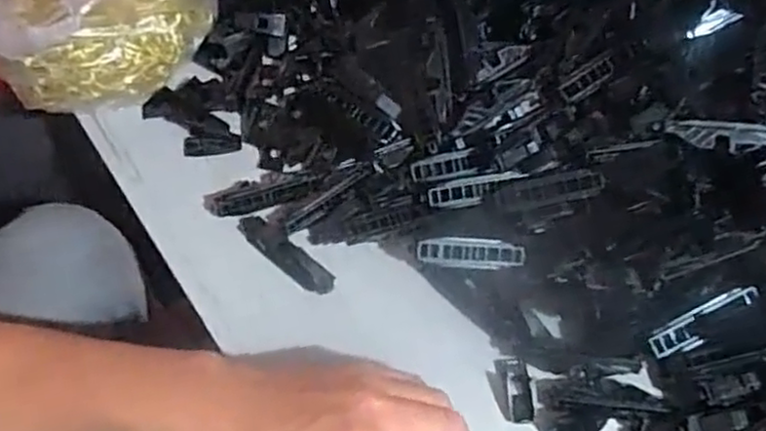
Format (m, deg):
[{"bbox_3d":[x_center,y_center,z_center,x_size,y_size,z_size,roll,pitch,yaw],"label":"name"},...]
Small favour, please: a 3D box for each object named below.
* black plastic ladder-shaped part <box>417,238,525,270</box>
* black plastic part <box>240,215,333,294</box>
[{"bbox_3d":[0.061,0.024,0.478,0.073,0.013,0.018,3,57,-3],"label":"black plastic ladder-shaped part"},{"bbox_3d":[-0.069,0.026,0.486,0.082,0.008,0.021,38,62,18],"label":"black plastic part"}]

